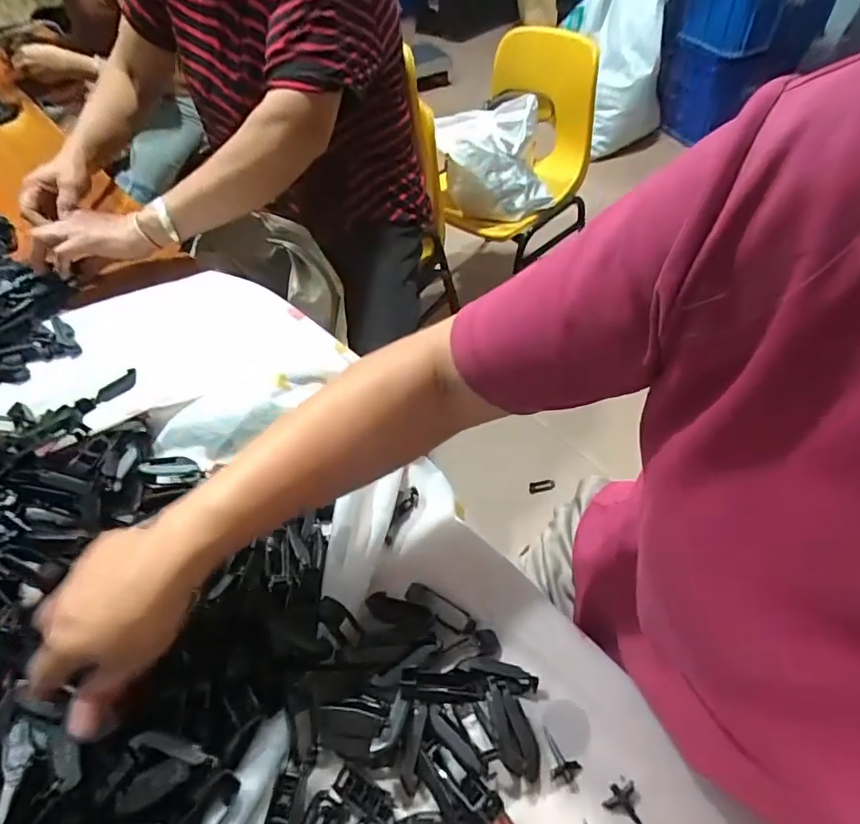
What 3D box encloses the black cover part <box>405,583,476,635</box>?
[{"bbox_3d":[0.008,0.147,0.392,0.058,0.005,0.017,22,56,23],"label":"black cover part"}]

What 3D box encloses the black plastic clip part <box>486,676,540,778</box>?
[{"bbox_3d":[0.053,0.202,0.333,0.028,0.014,0.053,-6,49,1],"label":"black plastic clip part"}]

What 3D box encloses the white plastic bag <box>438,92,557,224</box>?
[{"bbox_3d":[0.149,-0.568,1.176,0.252,0.217,0.112,9,51,13],"label":"white plastic bag"}]

